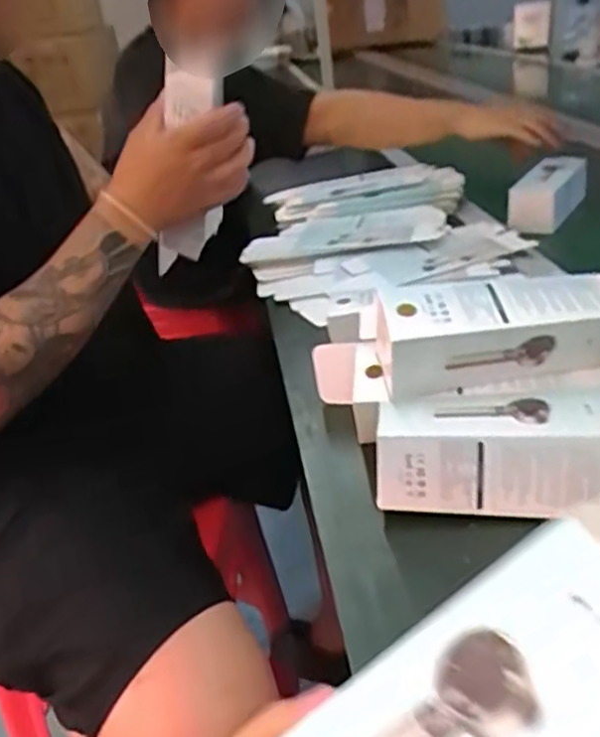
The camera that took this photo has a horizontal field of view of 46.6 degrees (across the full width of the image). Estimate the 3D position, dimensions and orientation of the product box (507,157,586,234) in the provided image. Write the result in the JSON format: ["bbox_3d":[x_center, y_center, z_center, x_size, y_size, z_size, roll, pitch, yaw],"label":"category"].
[{"bbox_3d":[0.360,-0.254,1.007,0.070,0.063,0.181,13,36,33],"label":"product box"}]

